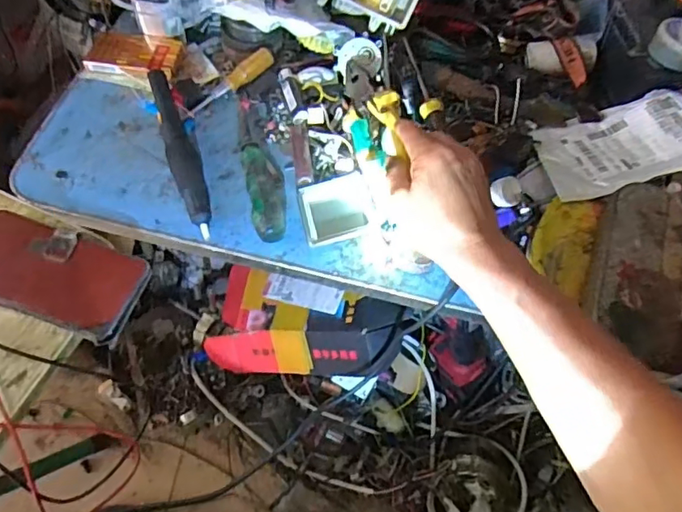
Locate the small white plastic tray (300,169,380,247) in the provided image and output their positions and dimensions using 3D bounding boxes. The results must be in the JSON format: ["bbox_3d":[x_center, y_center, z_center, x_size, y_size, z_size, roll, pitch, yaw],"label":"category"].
[{"bbox_3d":[-0.005,-0.048,0.558,0.070,0.014,0.076,-10,62,-9],"label":"small white plastic tray"}]

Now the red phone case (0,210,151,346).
[{"bbox_3d":[-0.257,0.015,0.492,0.164,0.023,0.081,20,62,7],"label":"red phone case"}]

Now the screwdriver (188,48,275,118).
[{"bbox_3d":[-0.125,-0.194,0.624,0.114,0.016,0.020,-40,69,-7],"label":"screwdriver"}]

